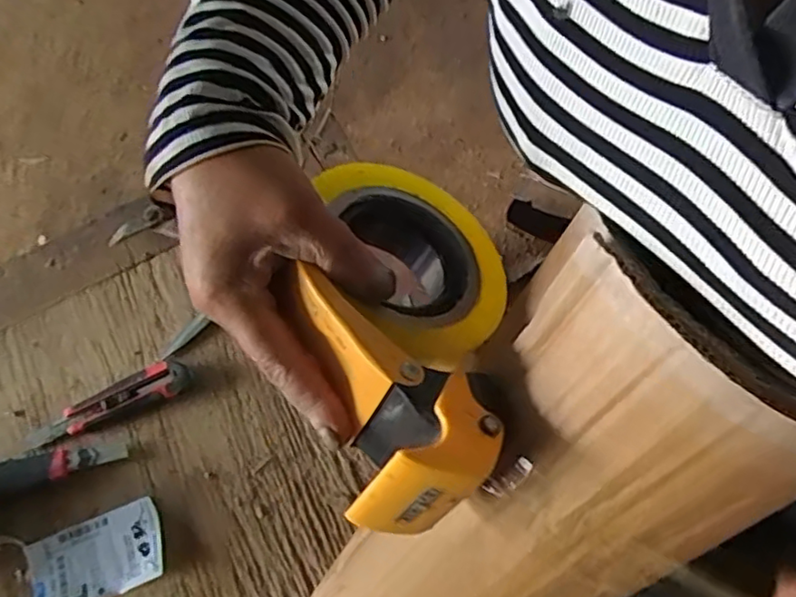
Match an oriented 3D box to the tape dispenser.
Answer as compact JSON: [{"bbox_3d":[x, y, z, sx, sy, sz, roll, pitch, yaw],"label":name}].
[{"bbox_3d":[0.004,0.012,0.297,0.090,0.071,0.177,1,50,2],"label":"tape dispenser"}]

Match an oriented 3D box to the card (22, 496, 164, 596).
[{"bbox_3d":[-0.283,0.243,0.584,0.124,0.011,0.072,-22,69,-7],"label":"card"}]

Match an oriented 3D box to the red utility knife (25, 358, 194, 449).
[{"bbox_3d":[-0.298,0.109,0.641,0.170,0.014,0.042,-25,69,-8],"label":"red utility knife"}]

